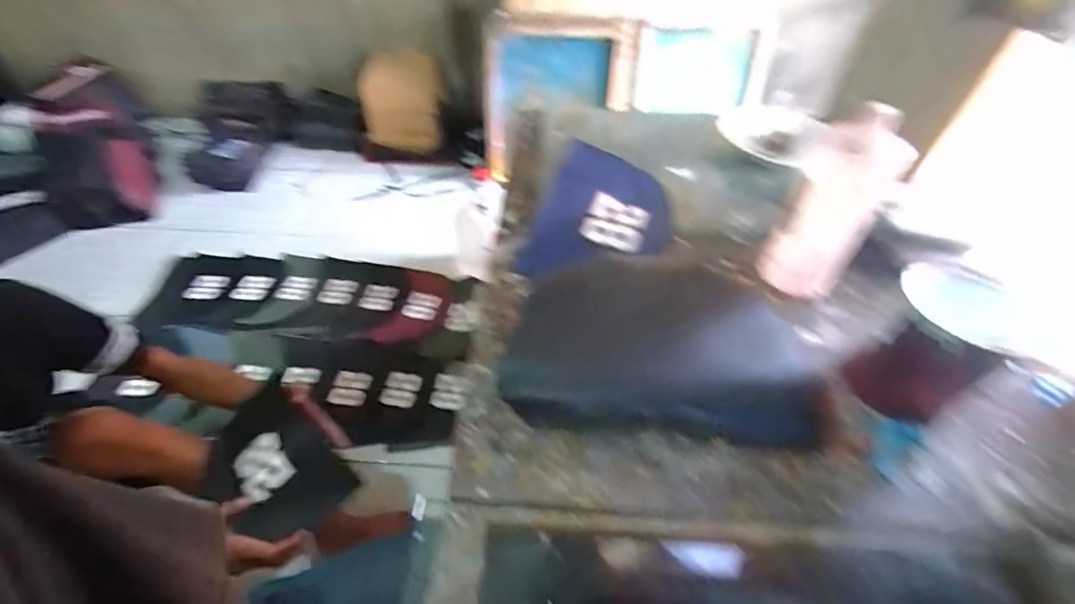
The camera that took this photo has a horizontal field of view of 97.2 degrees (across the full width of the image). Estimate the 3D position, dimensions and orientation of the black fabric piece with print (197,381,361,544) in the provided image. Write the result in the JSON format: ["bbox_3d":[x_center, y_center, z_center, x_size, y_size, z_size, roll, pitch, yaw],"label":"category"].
[{"bbox_3d":[-0.439,0.268,0.782,0.178,0.065,0.263,-33,57,-28],"label":"black fabric piece with print"}]

